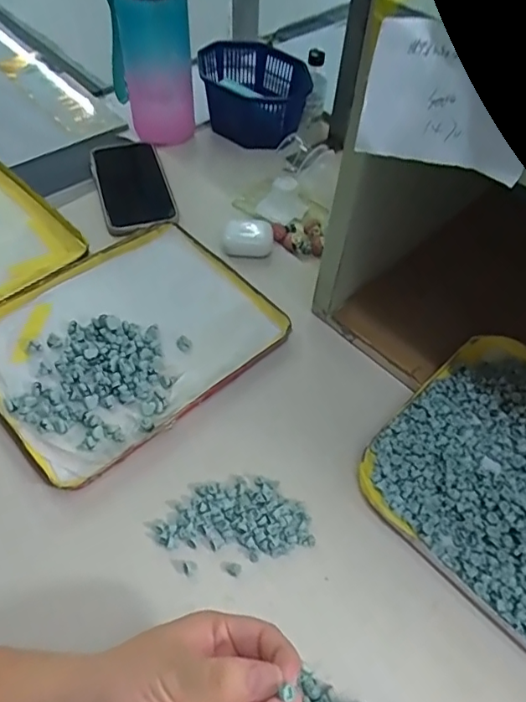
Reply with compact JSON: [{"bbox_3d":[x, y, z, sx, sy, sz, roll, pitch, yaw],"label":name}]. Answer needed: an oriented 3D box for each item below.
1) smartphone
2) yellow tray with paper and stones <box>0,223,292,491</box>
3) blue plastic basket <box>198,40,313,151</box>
[{"bbox_3d":[-0.149,-0.195,0.613,0.081,0.015,0.170,-14,55,-14],"label":"smartphone"},{"bbox_3d":[-0.125,-0.018,0.490,0.248,0.012,0.203,-36,63,-26],"label":"yellow tray with paper and stones"},{"bbox_3d":[-0.015,-0.355,0.723,0.129,0.065,0.185,-3,54,-6],"label":"blue plastic basket"}]

